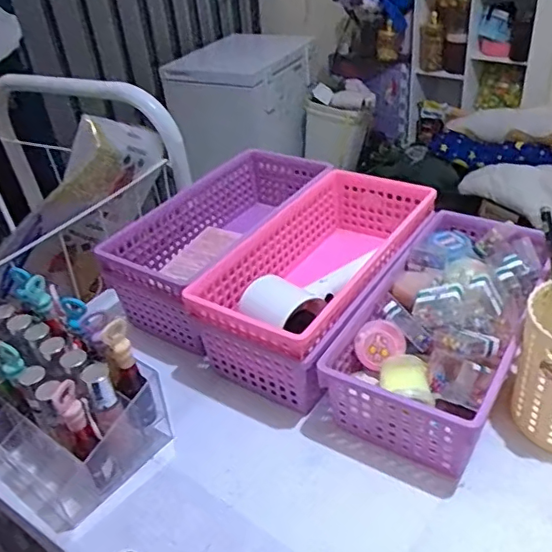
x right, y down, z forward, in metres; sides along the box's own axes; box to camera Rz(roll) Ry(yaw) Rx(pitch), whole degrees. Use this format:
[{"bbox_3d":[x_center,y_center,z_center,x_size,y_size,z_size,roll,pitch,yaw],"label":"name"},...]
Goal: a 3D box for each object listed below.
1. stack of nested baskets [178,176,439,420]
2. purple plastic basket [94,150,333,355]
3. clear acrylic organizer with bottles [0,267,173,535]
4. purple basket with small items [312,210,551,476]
[{"bbox_3d":[0.046,-0.003,0.520,0.115,0.083,0.242,18,42,30],"label":"stack of nested baskets"},{"bbox_3d":[-0.039,-0.041,0.585,0.132,0.085,0.259,21,44,33],"label":"purple plastic basket"},{"bbox_3d":[-0.168,0.081,0.419,0.135,0.120,0.098,21,44,34],"label":"clear acrylic organizer with bottles"},{"bbox_3d":[0.144,0.034,0.469,0.116,0.083,0.236,17,42,30],"label":"purple basket with small items"}]

